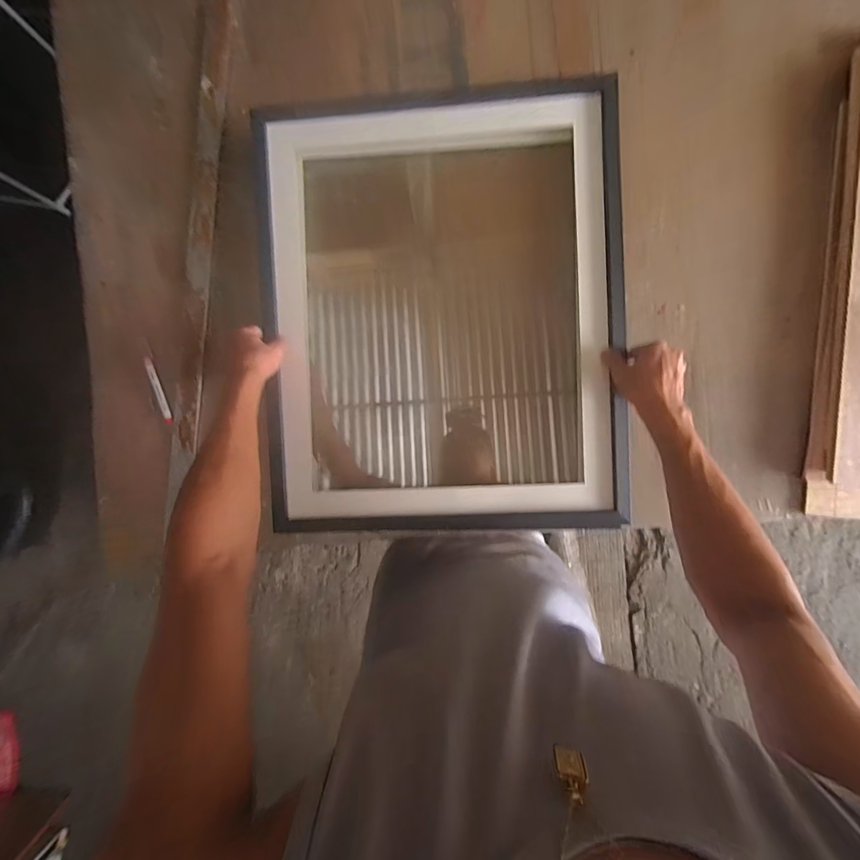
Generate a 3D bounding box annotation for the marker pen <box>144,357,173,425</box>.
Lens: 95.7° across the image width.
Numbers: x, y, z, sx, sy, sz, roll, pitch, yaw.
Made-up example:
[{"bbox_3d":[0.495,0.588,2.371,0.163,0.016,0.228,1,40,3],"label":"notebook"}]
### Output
[{"bbox_3d":[-0.433,-0.062,0.619,0.012,0.013,0.114,-23,90,4],"label":"marker pen"}]

